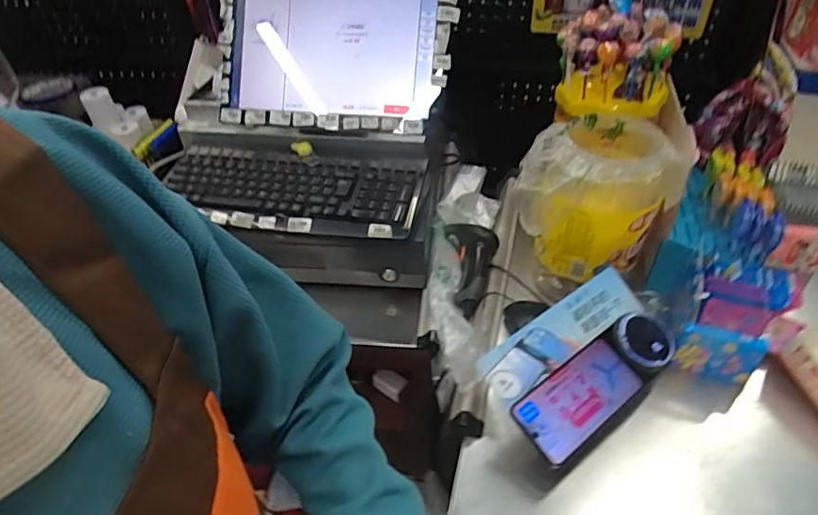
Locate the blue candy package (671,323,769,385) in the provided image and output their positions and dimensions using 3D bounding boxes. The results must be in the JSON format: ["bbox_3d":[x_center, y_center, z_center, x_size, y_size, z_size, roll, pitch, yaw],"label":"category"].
[{"bbox_3d":[0.366,0.118,0.628,0.094,0.075,0.020,8,43,11],"label":"blue candy package"}]

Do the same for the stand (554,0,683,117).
[{"bbox_3d":[0.262,-0.261,0.684,0.094,0.123,0.136,-21,45,-19],"label":"stand"}]

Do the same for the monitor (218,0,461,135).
[{"bbox_3d":[-0.113,-0.336,0.805,0.355,0.285,0.077,7,-1,11],"label":"monitor"}]

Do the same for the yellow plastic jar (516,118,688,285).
[{"bbox_3d":[0.251,-0.080,0.697,0.185,0.170,0.168,16,45,19],"label":"yellow plastic jar"}]

